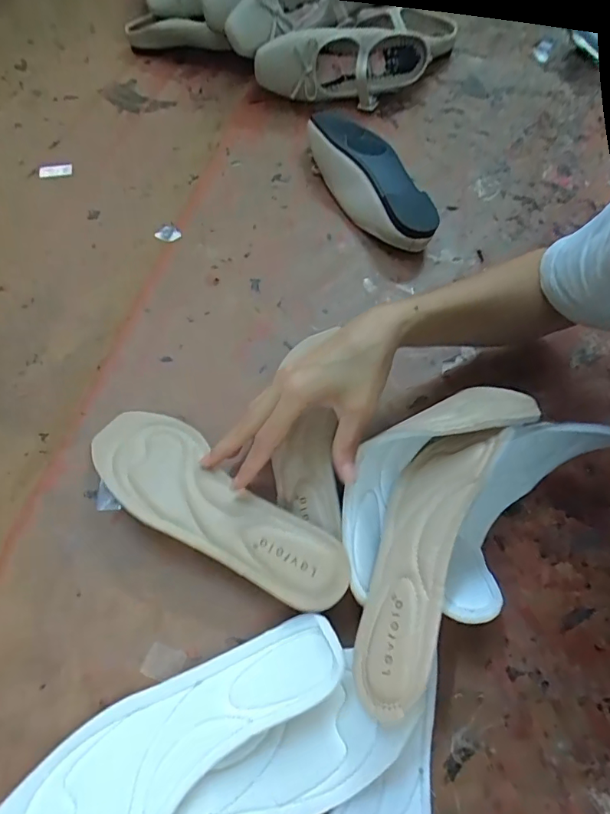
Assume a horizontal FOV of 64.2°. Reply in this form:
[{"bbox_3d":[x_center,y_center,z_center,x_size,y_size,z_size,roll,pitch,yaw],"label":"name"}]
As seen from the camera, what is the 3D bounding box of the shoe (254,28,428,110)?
[{"bbox_3d":[0.057,-0.472,0.663,0.242,0.065,0.092,-5,59,-6],"label":"shoe"}]

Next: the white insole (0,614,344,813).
[{"bbox_3d":[-0.082,0.209,0.300,0.227,0.039,0.075,-26,64,-18],"label":"white insole"}]

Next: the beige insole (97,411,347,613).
[{"bbox_3d":[-0.076,0.072,0.371,0.234,0.021,0.073,29,58,20],"label":"beige insole"}]

